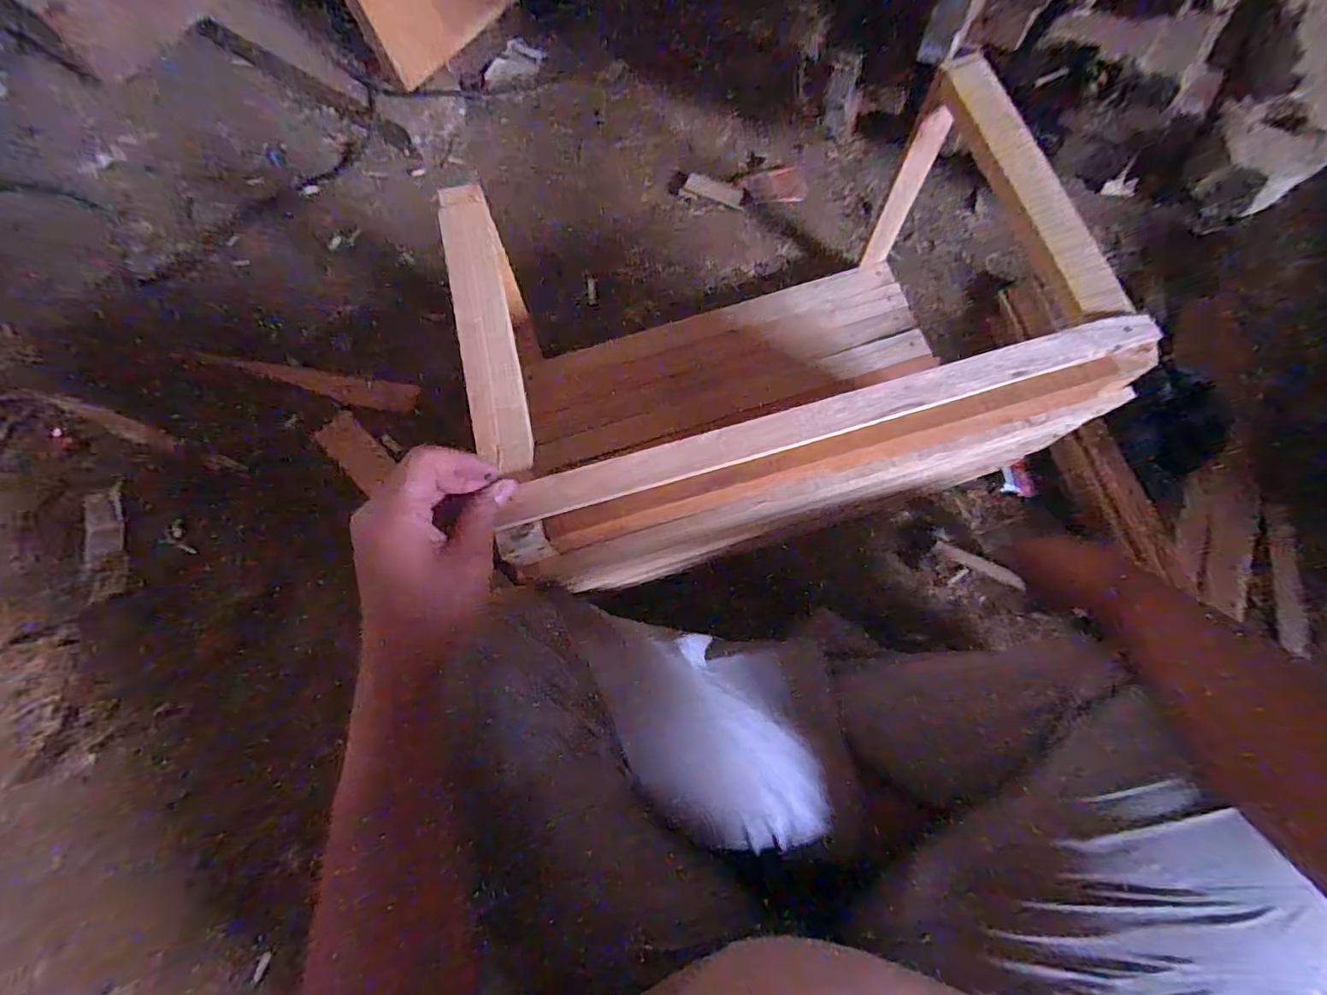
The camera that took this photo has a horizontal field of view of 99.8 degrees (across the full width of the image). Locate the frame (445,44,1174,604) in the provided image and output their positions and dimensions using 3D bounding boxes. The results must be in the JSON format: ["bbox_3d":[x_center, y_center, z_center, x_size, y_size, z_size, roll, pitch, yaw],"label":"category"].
[{"bbox_3d":[0.090,-0.132,0.575,0.507,0.300,0.327,-16,74,-4],"label":"frame"}]

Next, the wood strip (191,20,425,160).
[{"bbox_3d":[-0.492,-0.580,0.797,0.284,0.017,0.031,23,100,-22],"label":"wood strip"}]

